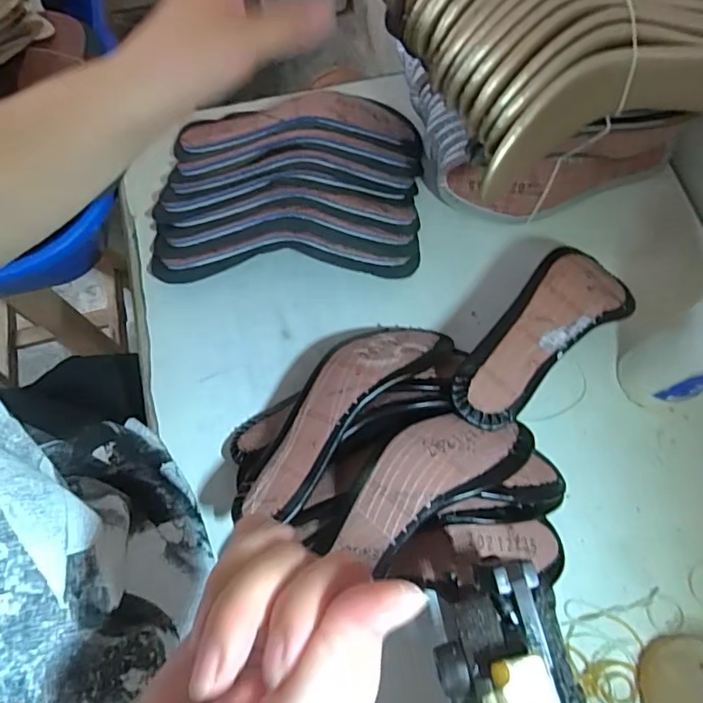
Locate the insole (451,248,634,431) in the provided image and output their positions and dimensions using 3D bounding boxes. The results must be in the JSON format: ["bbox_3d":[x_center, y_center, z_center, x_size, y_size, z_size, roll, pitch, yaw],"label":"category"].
[{"bbox_3d":[0.140,-0.011,0.385,0.066,0.022,0.169,41,75,13],"label":"insole"}]

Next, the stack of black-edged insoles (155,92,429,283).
[{"bbox_3d":[-0.057,-0.159,0.470,0.239,0.046,0.196,-1,70,-1],"label":"stack of black-edged insoles"}]

